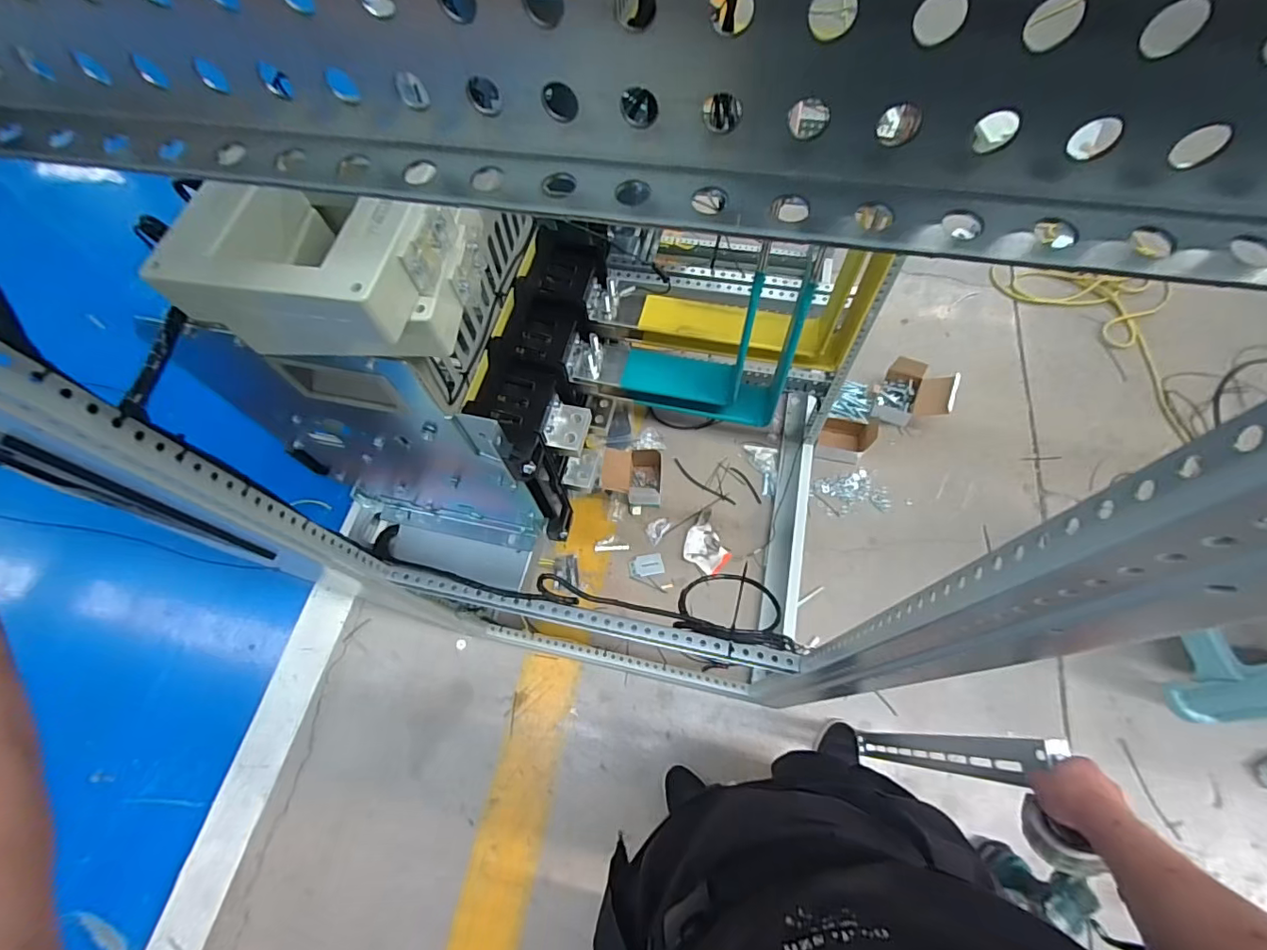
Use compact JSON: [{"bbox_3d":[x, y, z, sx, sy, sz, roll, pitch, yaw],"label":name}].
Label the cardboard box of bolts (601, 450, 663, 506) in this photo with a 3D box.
[{"bbox_3d":[-0.003,0.006,1.430,0.161,0.094,0.144,0,65,2],"label":"cardboard box of bolts"}]

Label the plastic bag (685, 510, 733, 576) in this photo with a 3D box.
[{"bbox_3d":[0.199,0.180,1.394,0.126,0.031,0.129,35,70,13],"label":"plastic bag"}]

